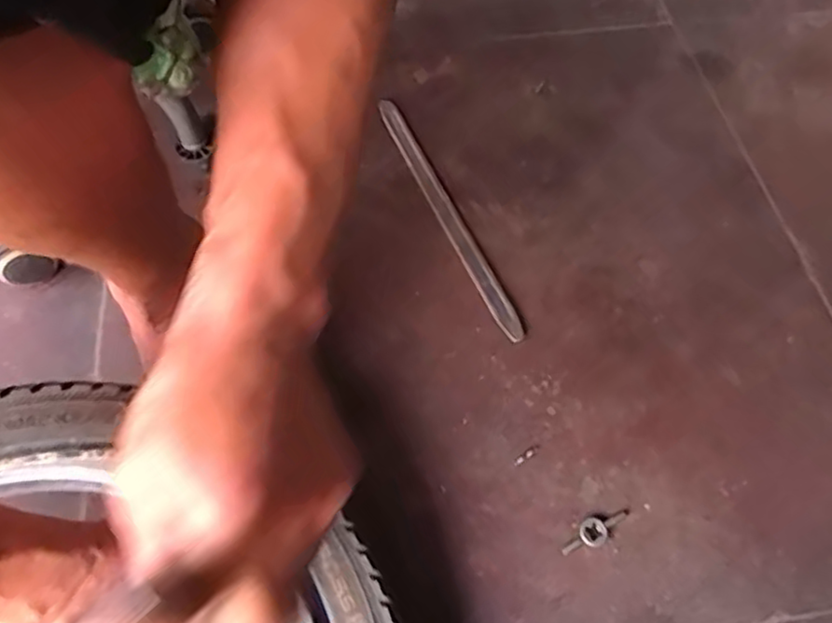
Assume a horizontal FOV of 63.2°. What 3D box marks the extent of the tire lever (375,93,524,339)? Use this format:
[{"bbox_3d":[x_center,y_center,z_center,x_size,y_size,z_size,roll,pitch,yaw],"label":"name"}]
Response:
[{"bbox_3d":[0.026,-0.093,0.618,0.021,0.005,0.292,-21,64,-11],"label":"tire lever"}]

